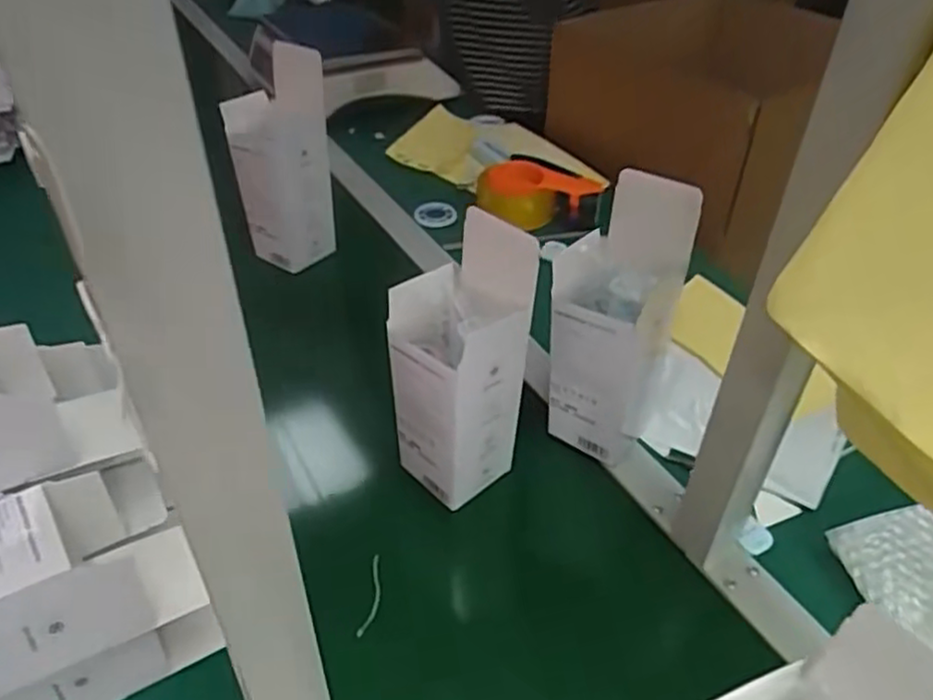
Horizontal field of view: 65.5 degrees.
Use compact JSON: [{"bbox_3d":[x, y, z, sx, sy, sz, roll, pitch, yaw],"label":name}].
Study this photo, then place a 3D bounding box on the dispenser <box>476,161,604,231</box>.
[{"bbox_3d":[0.095,-0.216,1.010,0.152,0.072,0.080,-7,41,-13],"label":"dispenser"}]

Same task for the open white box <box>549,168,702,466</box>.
[{"bbox_3d":[0.125,-0.023,0.624,0.098,0.247,0.076,14,41,12],"label":"open white box"}]

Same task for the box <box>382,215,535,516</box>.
[{"bbox_3d":[-0.008,0.014,0.580,0.074,0.234,0.088,-29,50,-33],"label":"box"}]

